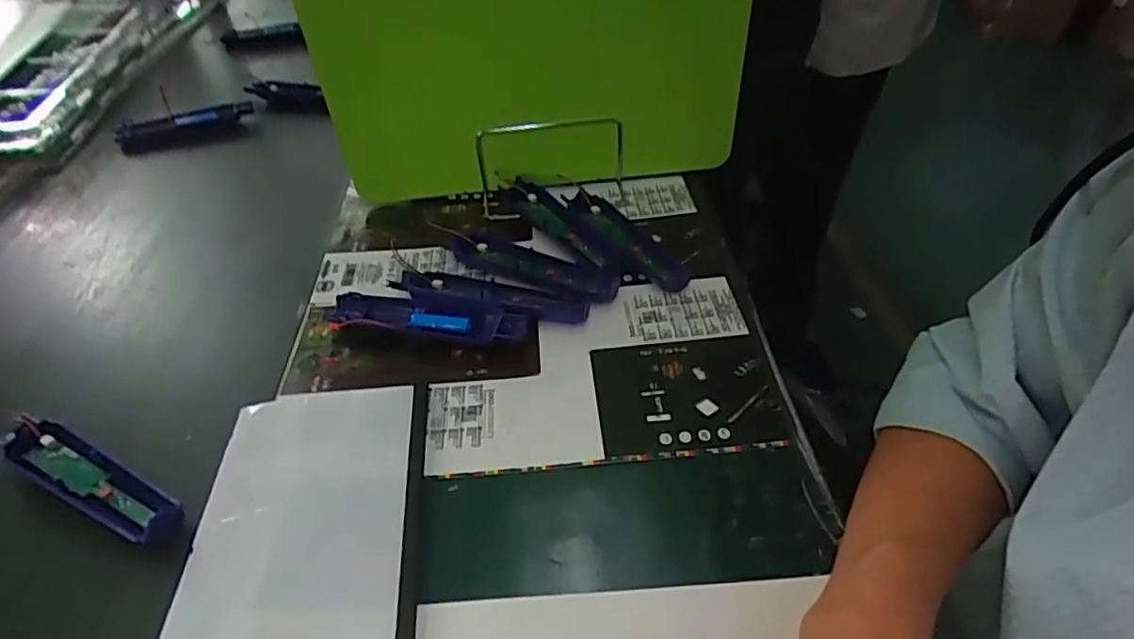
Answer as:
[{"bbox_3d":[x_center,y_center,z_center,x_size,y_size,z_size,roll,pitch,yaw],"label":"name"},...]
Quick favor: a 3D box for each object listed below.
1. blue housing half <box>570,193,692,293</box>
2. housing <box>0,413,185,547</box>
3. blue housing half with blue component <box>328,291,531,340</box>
[{"bbox_3d":[0.057,-0.078,0.585,0.043,0.016,0.159,-24,47,-21],"label":"blue housing half"},{"bbox_3d":[-0.325,0.106,0.420,0.169,0.018,0.035,19,47,21],"label":"housing"},{"bbox_3d":[-0.115,0.001,0.512,0.168,0.017,0.037,8,44,11],"label":"blue housing half with blue component"}]

